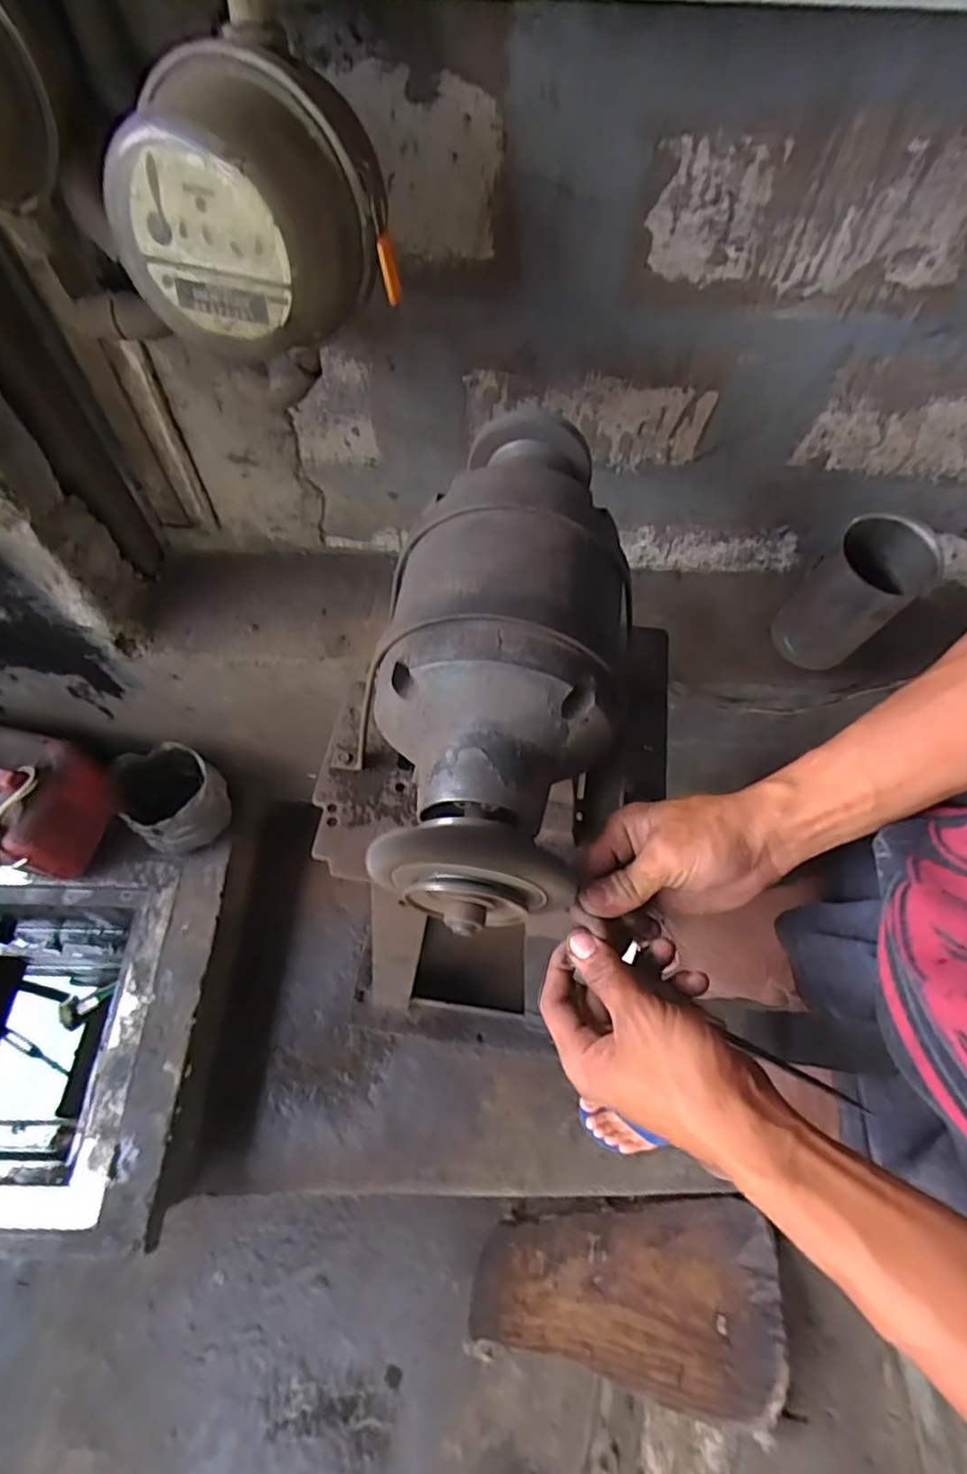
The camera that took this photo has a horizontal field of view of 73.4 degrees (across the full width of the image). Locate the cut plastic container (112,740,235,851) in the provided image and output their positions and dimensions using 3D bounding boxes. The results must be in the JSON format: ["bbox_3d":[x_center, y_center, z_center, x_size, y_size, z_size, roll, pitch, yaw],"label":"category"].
[{"bbox_3d":[-0.541,0.110,1.146,0.178,0.156,0.161,39,66,17],"label":"cut plastic container"}]

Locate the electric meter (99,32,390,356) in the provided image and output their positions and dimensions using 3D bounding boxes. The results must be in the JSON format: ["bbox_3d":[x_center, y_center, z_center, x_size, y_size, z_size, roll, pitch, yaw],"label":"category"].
[{"bbox_3d":[-0.156,-0.358,0.445,0.162,0.143,0.108,11,61,3],"label":"electric meter"}]

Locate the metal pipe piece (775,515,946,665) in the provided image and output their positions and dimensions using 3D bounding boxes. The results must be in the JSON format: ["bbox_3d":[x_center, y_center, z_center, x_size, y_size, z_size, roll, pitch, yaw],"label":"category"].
[{"bbox_3d":[0.494,-0.183,0.883,0.122,0.205,0.125,1,61,-3],"label":"metal pipe piece"}]

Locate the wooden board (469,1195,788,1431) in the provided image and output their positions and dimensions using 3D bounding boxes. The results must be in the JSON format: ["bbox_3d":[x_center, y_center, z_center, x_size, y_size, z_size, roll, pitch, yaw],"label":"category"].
[{"bbox_3d":[0.215,1.107,1.292,0.038,0.954,0.276,30,44,-11],"label":"wooden board"}]

